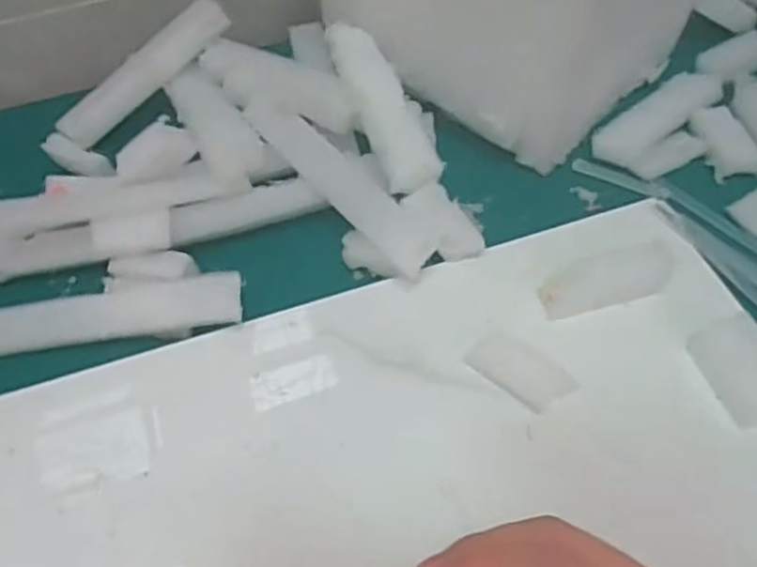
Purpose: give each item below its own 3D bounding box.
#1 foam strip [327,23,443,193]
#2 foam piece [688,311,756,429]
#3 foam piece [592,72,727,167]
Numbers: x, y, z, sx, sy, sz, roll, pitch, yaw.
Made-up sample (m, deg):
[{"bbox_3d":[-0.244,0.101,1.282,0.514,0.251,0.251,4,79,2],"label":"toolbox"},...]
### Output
[{"bbox_3d":[0.000,-0.125,0.480,0.035,0.013,0.165,-16,56,-10],"label":"foam strip"},{"bbox_3d":[0.208,0.048,0.402,0.048,0.006,0.063,-16,56,-10],"label":"foam piece"},{"bbox_3d":[0.207,-0.125,0.530,0.119,0.014,0.040,-35,61,-21],"label":"foam piece"}]

